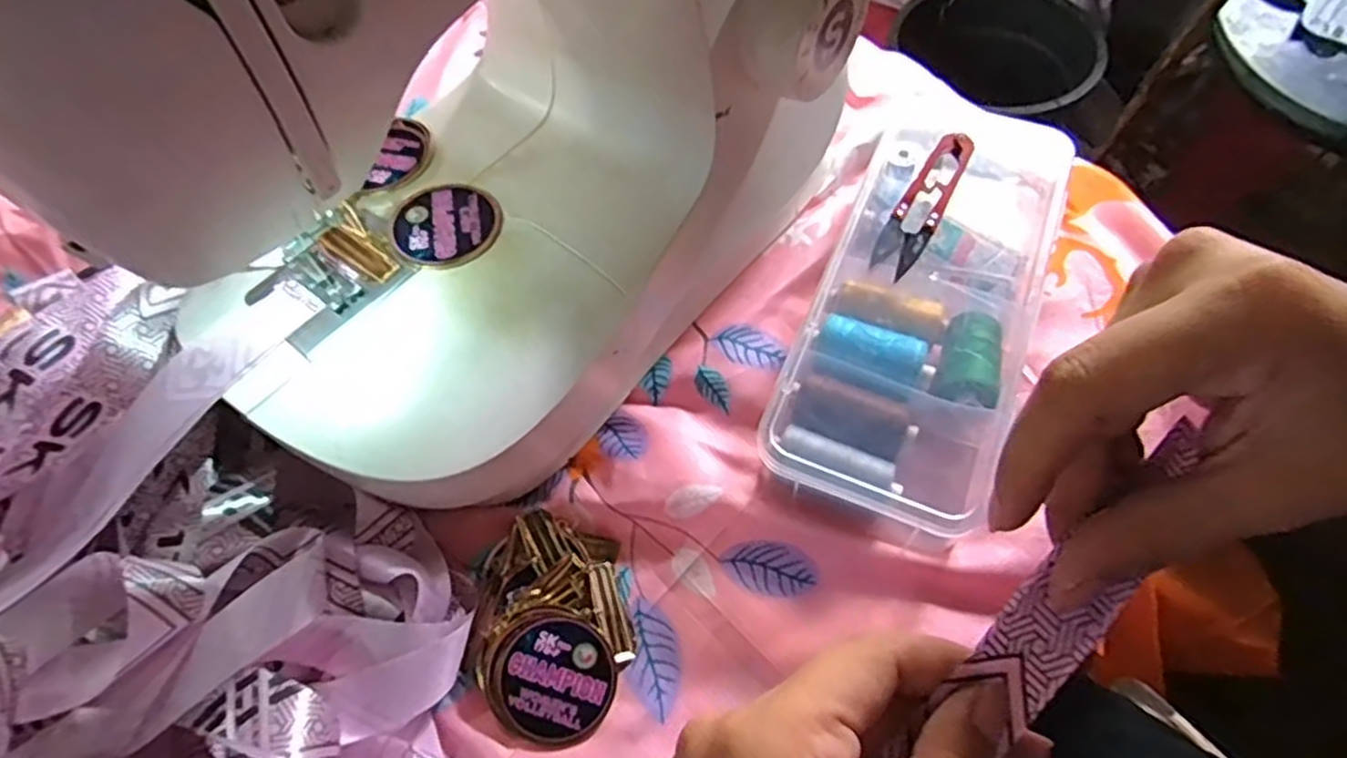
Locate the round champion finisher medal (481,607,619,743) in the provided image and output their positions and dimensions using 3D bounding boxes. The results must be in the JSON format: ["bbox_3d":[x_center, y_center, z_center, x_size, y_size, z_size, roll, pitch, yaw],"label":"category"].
[{"bbox_3d":[-0.053,0.127,0.313,0.054,0.007,0.051,44,71,9],"label":"round champion finisher medal"}]

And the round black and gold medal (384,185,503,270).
[{"bbox_3d":[-0.107,-0.071,0.340,0.053,0.005,0.048,6,62,4],"label":"round black and gold medal"}]

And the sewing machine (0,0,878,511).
[{"bbox_3d":[-0.059,-0.125,0.299,0.150,0.259,0.328,36,69,18],"label":"sewing machine"}]

